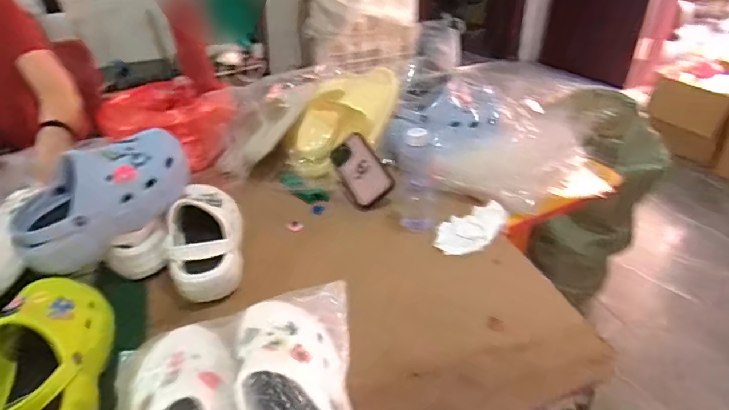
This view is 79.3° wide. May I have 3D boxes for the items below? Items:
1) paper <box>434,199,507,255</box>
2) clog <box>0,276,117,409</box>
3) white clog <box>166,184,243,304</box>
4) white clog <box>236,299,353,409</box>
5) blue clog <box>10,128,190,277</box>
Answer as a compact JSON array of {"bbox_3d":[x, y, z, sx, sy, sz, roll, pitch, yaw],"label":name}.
[{"bbox_3d":[0.179,0.037,0.741,0.134,0.031,0.078,-24,40,-26],"label":"paper"},{"bbox_3d":[-0.382,0.186,0.536,0.117,0.093,0.245,-18,38,-20],"label":"clog"},{"bbox_3d":[-0.258,0.049,0.719,0.106,0.100,0.226,-12,36,-12],"label":"white clog"},{"bbox_3d":[-0.070,0.184,0.446,0.103,0.064,0.231,-11,36,-10],"label":"white clog"},{"bbox_3d":[-0.393,-0.009,0.669,0.102,0.136,0.249,23,43,32],"label":"blue clog"}]

